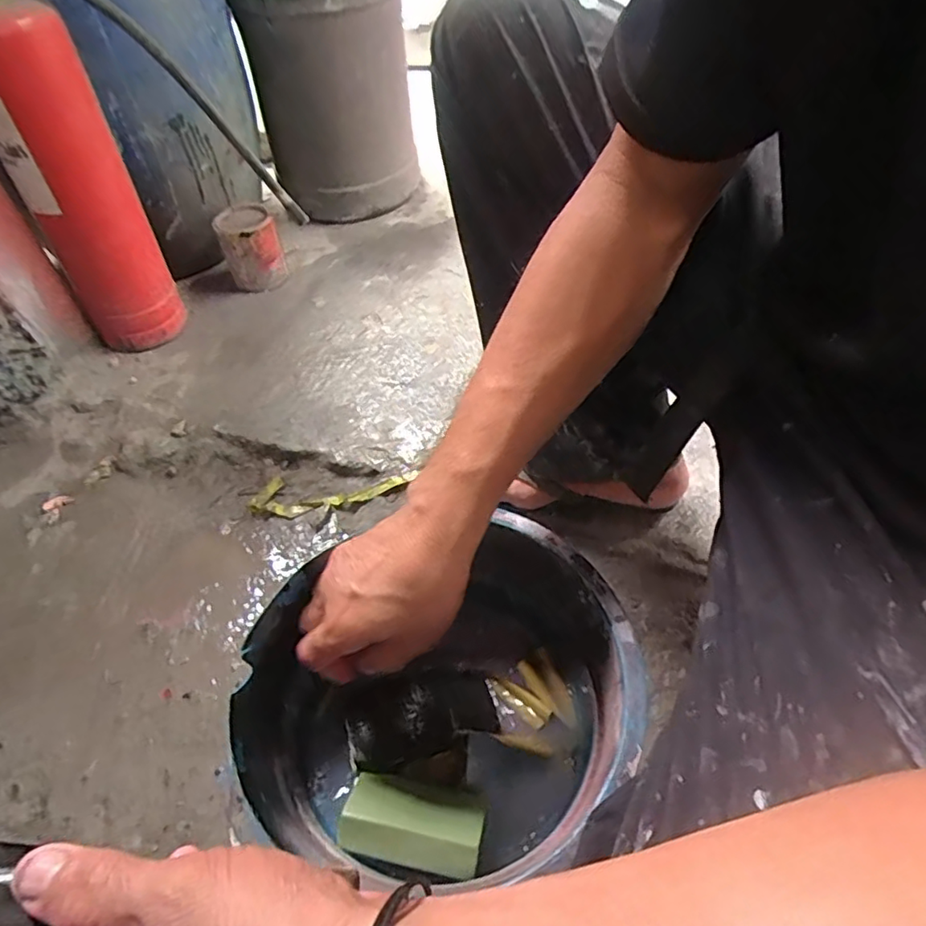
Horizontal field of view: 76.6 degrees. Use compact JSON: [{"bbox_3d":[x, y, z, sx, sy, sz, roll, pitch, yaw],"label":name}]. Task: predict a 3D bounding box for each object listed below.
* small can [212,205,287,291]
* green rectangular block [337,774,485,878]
[{"bbox_3d":[-0.366,-0.370,1.018,0.098,0.117,0.095,-17,52,-11],"label":"small can"},{"bbox_3d":[-0.036,0.255,0.418,0.095,0.029,0.048,12,11,6],"label":"green rectangular block"}]

